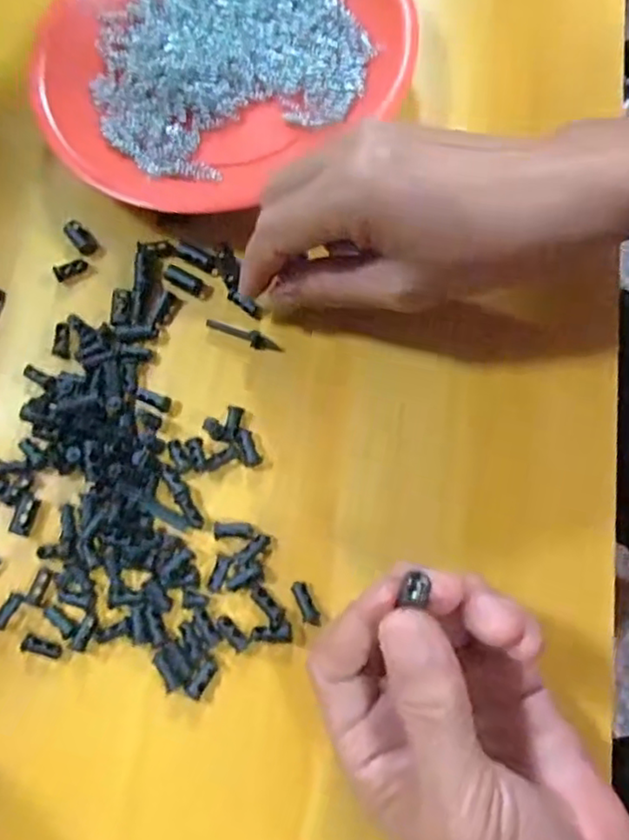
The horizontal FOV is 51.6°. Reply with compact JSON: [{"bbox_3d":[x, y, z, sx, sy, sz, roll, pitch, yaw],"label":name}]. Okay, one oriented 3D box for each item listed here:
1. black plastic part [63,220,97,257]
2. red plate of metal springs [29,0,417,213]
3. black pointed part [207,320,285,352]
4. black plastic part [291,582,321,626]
[{"bbox_3d":[-0.119,-0.092,0.329,0.010,0.004,0.021,-41,76,-6],"label":"black plastic part"},{"bbox_3d":[-0.054,-0.199,0.343,0.189,0.021,0.166,-31,75,-4],"label":"red plate of metal springs"},{"bbox_3d":[-0.033,-0.040,0.309,0.039,0.004,0.007,24,79,10],"label":"black pointed part"},{"bbox_3d":[-0.004,0.077,0.270,0.006,0.004,0.019,-26,75,-2],"label":"black plastic part"}]

